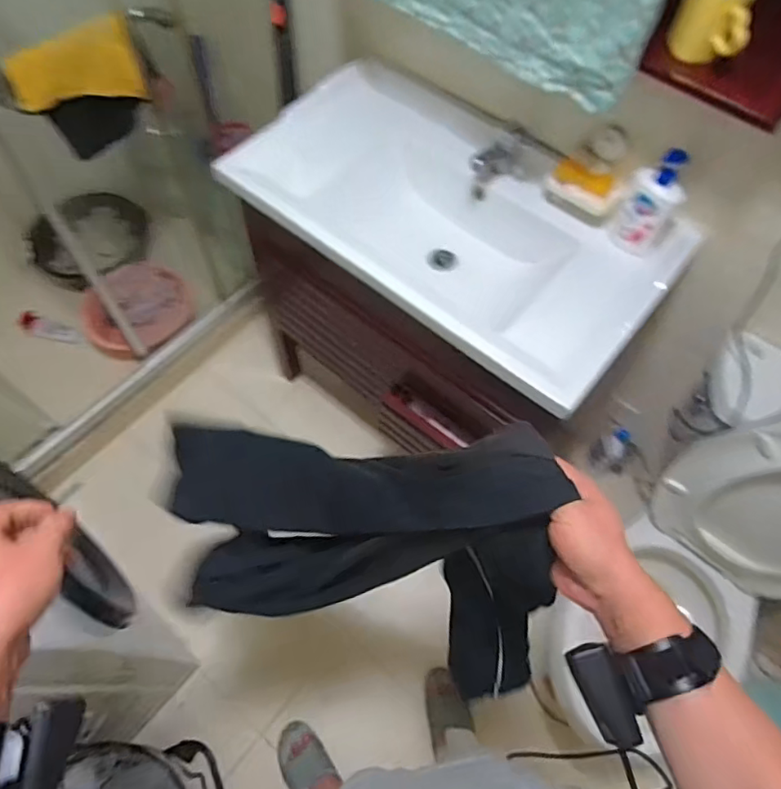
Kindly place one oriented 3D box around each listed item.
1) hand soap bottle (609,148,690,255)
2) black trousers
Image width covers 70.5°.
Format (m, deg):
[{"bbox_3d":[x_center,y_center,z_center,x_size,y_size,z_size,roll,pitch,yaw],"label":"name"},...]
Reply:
[{"bbox_3d":[0.462,-0.343,0.972,0.087,0.151,0.060,23,63,9],"label":"hand soap bottle"},{"bbox_3d":[-0.053,0.165,0.626,0.504,0.364,0.186,16,62,5],"label":"black trousers"}]

